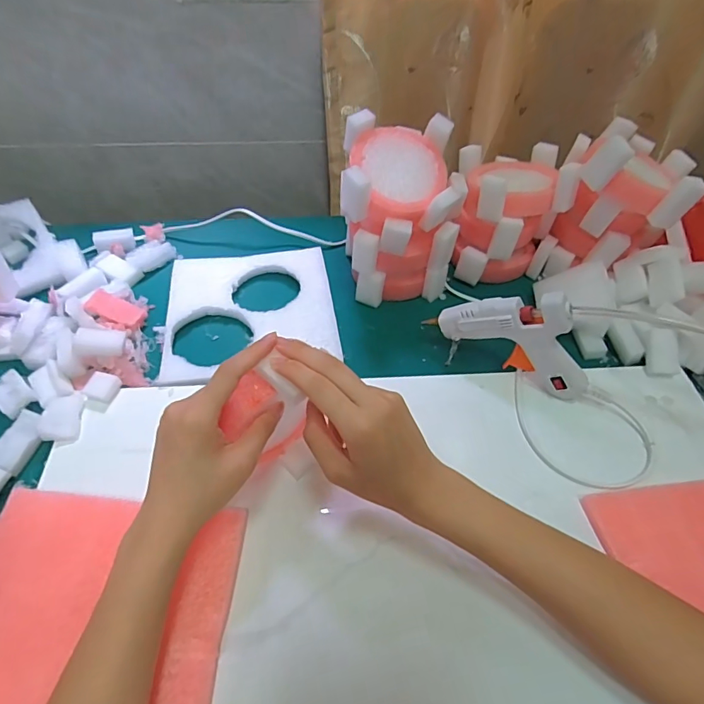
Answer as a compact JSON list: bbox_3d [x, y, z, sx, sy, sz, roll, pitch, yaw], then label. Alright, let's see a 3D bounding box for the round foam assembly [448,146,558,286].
[{"bbox_3d":[0.175,-0.161,0.547,0.117,0.115,0.124,10,50,6],"label":"round foam assembly"}]

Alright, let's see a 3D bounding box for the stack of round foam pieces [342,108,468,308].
[{"bbox_3d":[0.048,-0.142,0.499,0.116,0.167,0.098,-2,49,-4],"label":"stack of round foam pieces"}]

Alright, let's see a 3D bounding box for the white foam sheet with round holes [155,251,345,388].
[{"bbox_3d":[-0.108,-0.049,0.506,0.173,0.012,0.175,-7,50,-8],"label":"white foam sheet with round holes"}]

